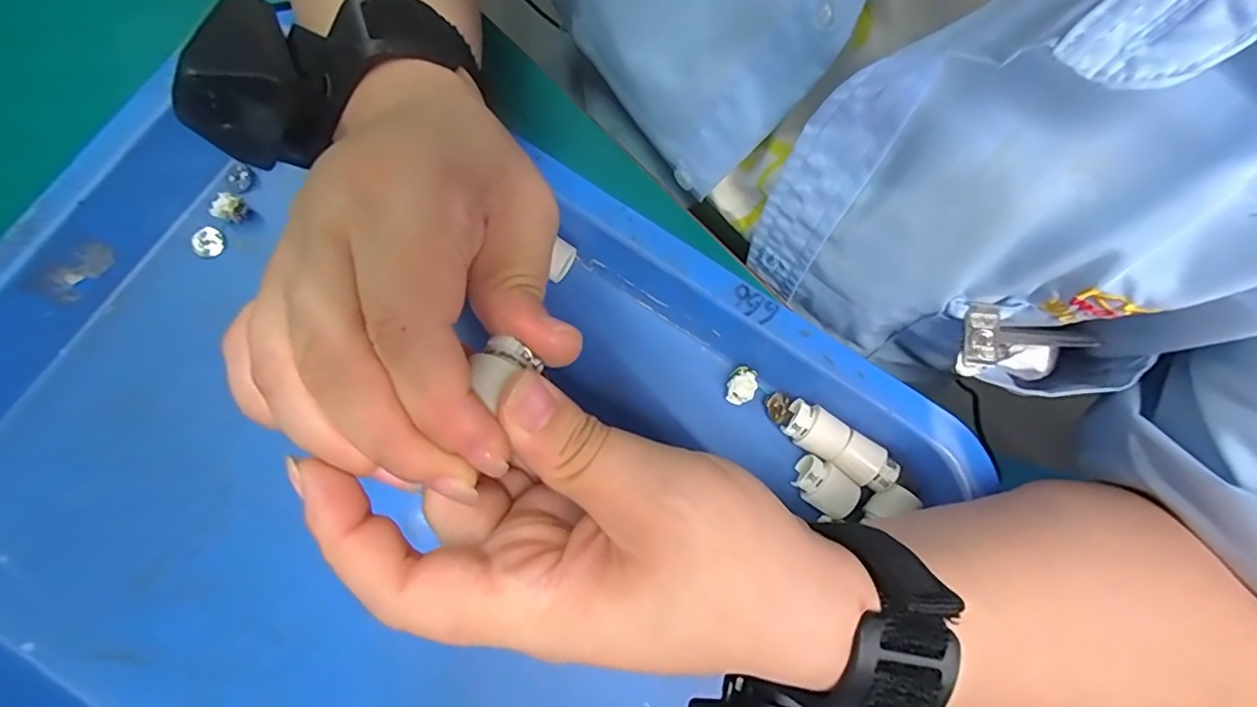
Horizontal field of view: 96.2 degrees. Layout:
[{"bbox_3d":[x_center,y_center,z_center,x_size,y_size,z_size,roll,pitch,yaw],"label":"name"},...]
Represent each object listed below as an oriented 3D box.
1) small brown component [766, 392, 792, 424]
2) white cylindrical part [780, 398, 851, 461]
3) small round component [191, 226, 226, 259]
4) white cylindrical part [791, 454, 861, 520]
[{"bbox_3d":[0.074,0.027,0.281,0.011,0.009,0.014,-13,80,-1],"label":"small brown component"},{"bbox_3d":[0.089,0.037,0.272,0.027,0.022,0.021,31,82,6],"label":"white cylindrical part"},{"bbox_3d":[-0.212,-0.056,0.283,0.015,0.006,0.015,0,80,1],"label":"small round component"},{"bbox_3d":[0.092,0.063,0.268,0.028,0.024,0.021,37,83,7],"label":"white cylindrical part"}]

